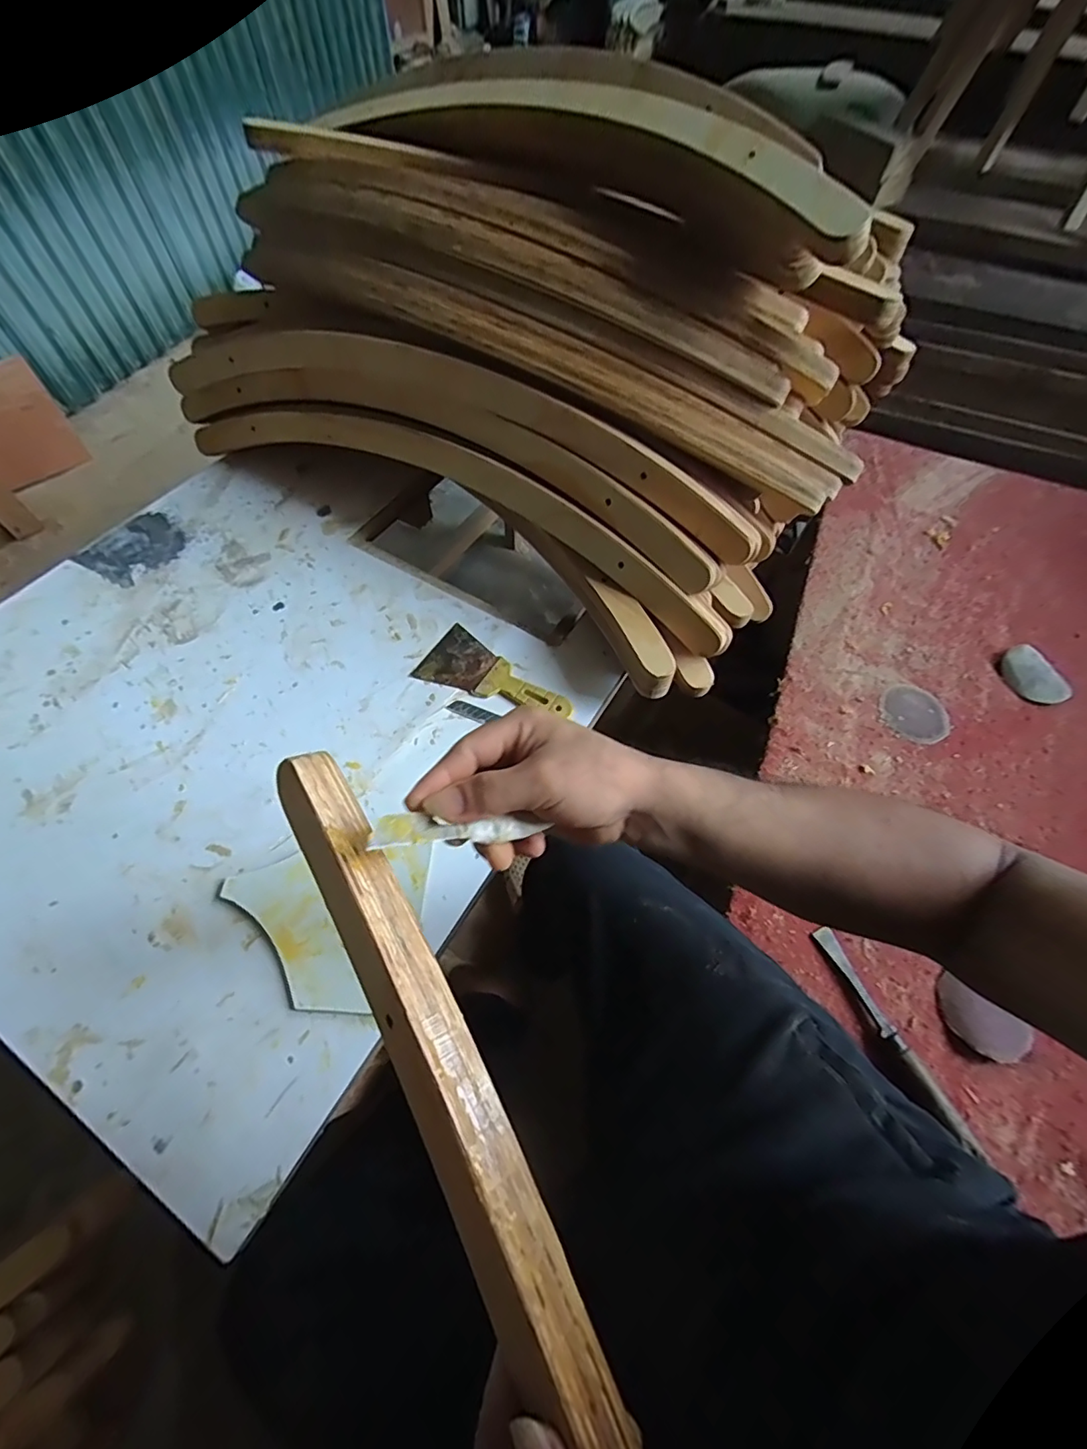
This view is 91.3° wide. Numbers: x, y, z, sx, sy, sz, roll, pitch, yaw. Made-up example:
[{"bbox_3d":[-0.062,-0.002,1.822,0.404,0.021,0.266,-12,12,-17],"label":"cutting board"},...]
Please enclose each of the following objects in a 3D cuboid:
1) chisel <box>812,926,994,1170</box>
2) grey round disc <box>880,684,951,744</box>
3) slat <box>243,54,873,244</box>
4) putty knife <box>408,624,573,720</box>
[{"bbox_3d":[0.363,0.321,0.545,0.027,0.021,0.232,-23,63,-13],"label":"chisel"},{"bbox_3d":[0.525,-0.017,0.748,0.088,0.007,0.091,0,60,-1],"label":"grey round disc"},{"bbox_3d":[-0.010,-0.688,0.625,0.834,0.090,0.191,34,65,17],"label":"slat"},{"bbox_3d":[-0.059,-0.055,0.660,0.196,0.010,0.087,29,64,15],"label":"putty knife"}]

